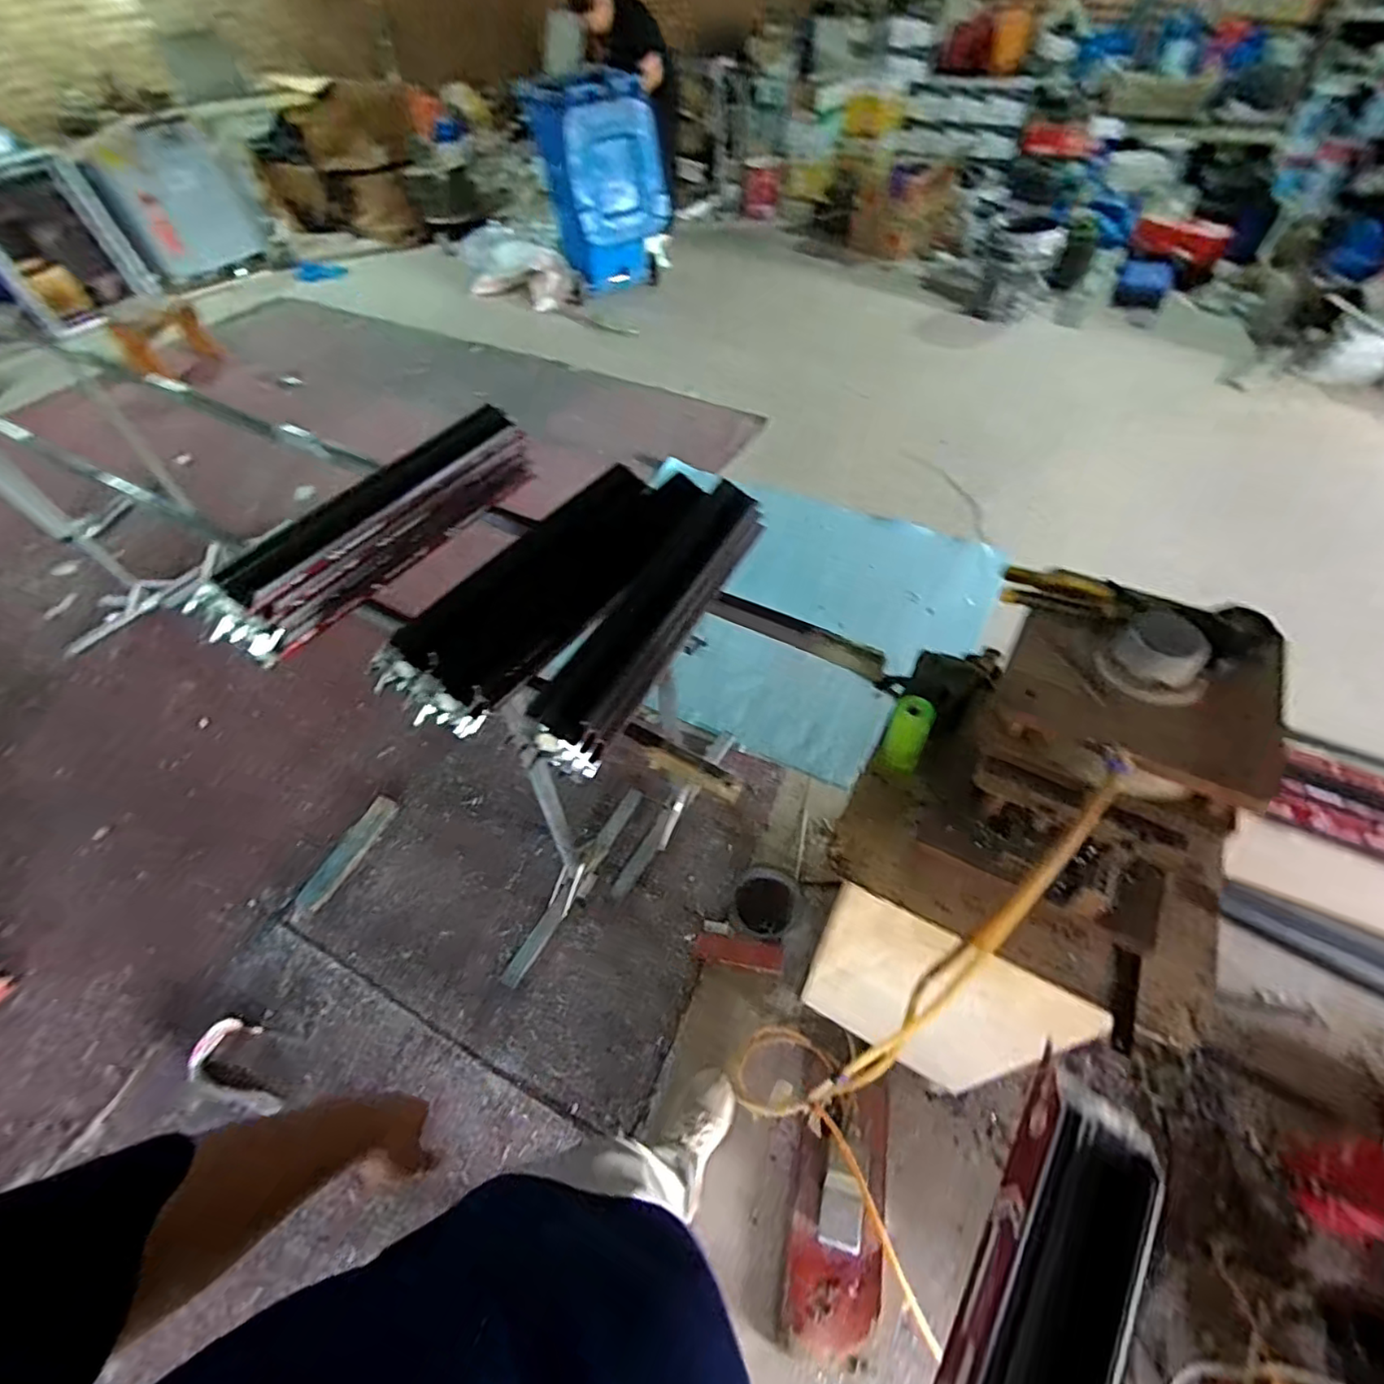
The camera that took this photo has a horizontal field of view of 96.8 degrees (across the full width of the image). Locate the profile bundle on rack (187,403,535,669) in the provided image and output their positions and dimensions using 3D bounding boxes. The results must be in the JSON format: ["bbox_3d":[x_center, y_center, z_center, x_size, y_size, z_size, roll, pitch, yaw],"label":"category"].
[{"bbox_3d":[-0.524,-0.292,1.054,0.118,0.148,0.602,31,60,26],"label":"profile bundle on rack"}]

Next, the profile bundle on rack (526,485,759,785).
[{"bbox_3d":[-0.044,-0.123,0.897,0.103,0.099,0.570,21,56,20],"label":"profile bundle on rack"}]

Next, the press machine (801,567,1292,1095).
[{"bbox_3d":[0.397,0.088,0.646,0.417,0.318,0.398,28,59,24],"label":"press machine"}]

